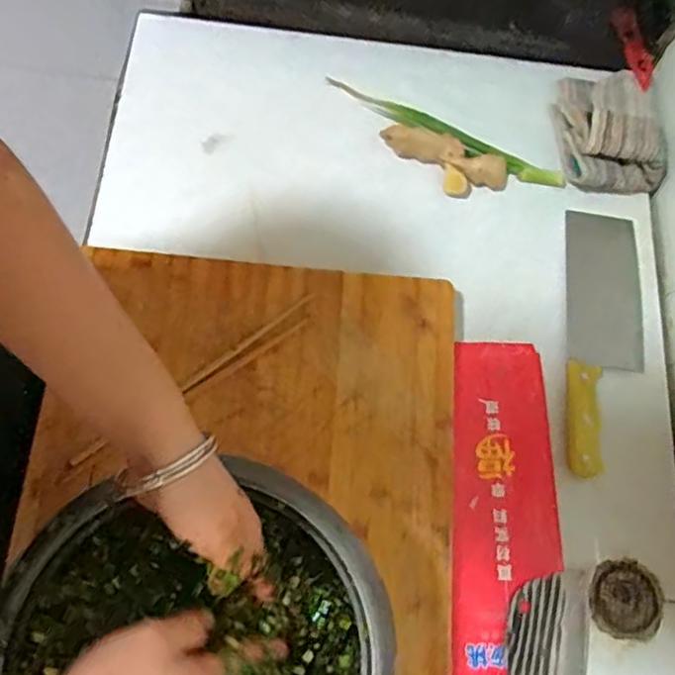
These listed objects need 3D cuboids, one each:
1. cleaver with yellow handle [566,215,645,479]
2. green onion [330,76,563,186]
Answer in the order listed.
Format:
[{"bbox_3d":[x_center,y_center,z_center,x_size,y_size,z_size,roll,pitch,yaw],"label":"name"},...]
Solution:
[{"bbox_3d":[0.274,0.001,0.635,0.083,0.029,0.289,12,69,-6],"label":"cleaver with yellow handle"},{"bbox_3d":[0.119,-0.231,0.693,0.287,0.014,0.025,26,74,2],"label":"green onion"}]

